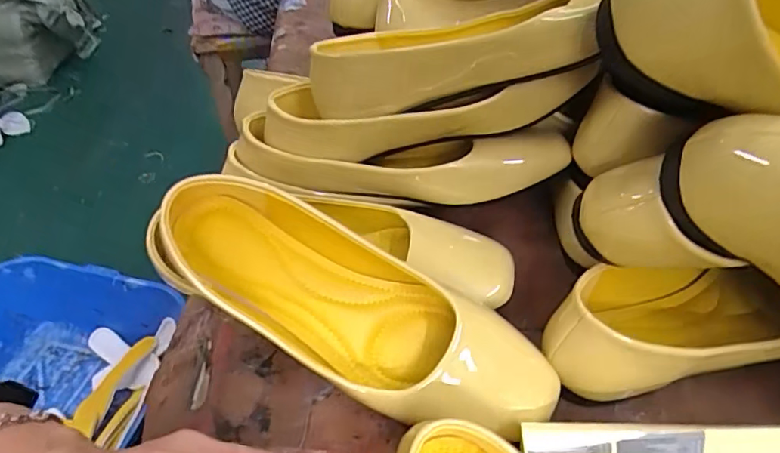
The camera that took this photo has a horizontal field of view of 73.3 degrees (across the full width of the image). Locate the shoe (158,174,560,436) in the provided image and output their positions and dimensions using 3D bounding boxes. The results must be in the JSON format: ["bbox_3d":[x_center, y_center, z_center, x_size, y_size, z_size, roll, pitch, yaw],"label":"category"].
[{"bbox_3d":[-0.022,0.042,0.300,0.239,0.066,0.083,28,54,9],"label":"shoe"}]

